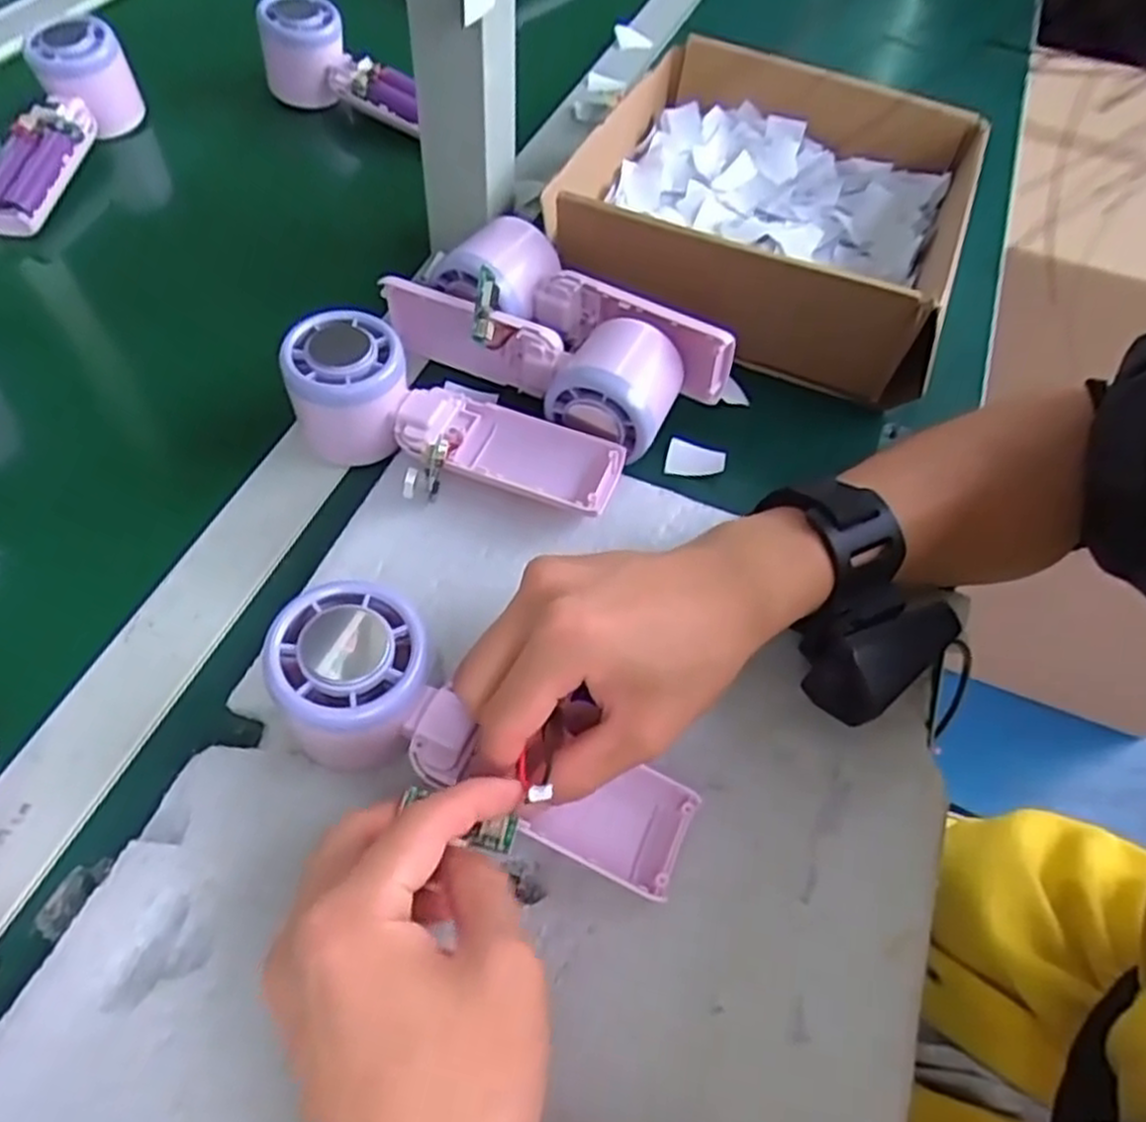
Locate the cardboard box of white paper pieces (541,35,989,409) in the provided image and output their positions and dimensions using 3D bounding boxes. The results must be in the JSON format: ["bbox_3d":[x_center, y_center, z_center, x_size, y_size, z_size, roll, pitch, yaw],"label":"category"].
[{"bbox_3d":[0.115,-0.205,0.488,0.229,0.082,0.252,21,58,10],"label":"cardboard box of white paper pieces"}]

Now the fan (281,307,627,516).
[{"bbox_3d":[-0.060,-0.060,0.373,0.162,0.049,0.066,21,58,9],"label":"fan"}]

